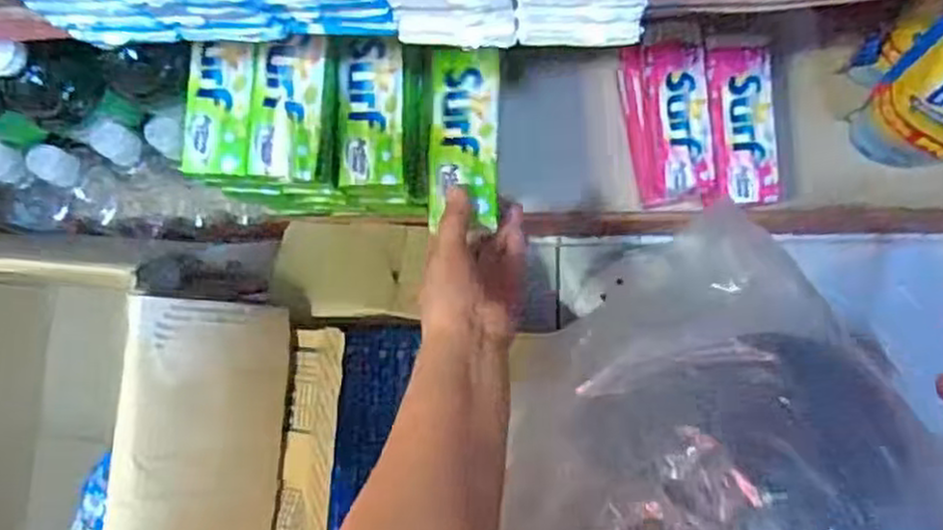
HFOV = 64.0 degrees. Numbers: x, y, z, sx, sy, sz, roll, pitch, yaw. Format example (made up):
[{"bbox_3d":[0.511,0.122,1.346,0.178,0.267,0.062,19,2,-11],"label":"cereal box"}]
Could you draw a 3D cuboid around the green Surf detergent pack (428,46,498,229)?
[{"bbox_3d":[-0.005,-0.096,0.562,0.053,0.012,0.134,-2,78,8],"label":"green Surf detergent pack"}]

